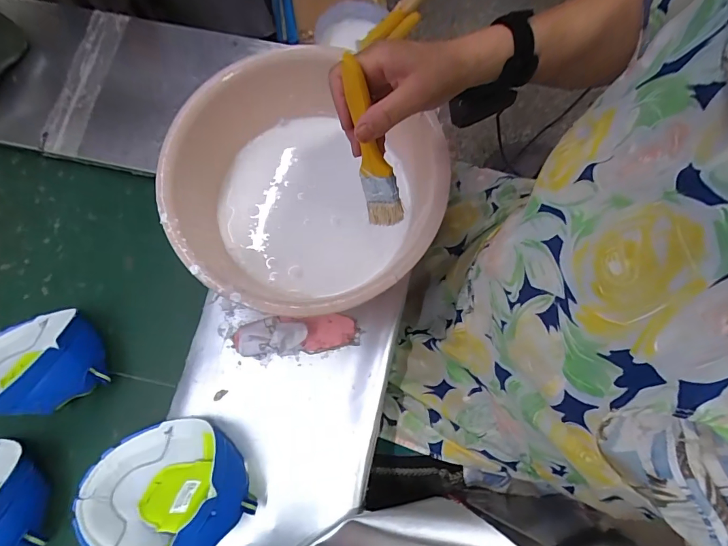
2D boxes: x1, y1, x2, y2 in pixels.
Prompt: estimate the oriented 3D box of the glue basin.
[{"bbox_3d":[-0.068,-0.091,0.485,0.291,0.114,0.280,0,76,0],"label":"glue basin"}]

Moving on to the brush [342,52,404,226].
[{"bbox_3d":[0.007,-0.111,0.375,0.029,0.155,0.026,-18,34,-4],"label":"brush"}]

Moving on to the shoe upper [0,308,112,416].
[{"bbox_3d":[-0.416,0.104,0.501,0.193,0.100,0.121,-3,76,-1],"label":"shoe upper"}]

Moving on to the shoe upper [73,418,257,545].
[{"bbox_3d":[-0.220,0.233,0.446,0.187,0.085,0.132,-8,76,-2],"label":"shoe upper"}]

